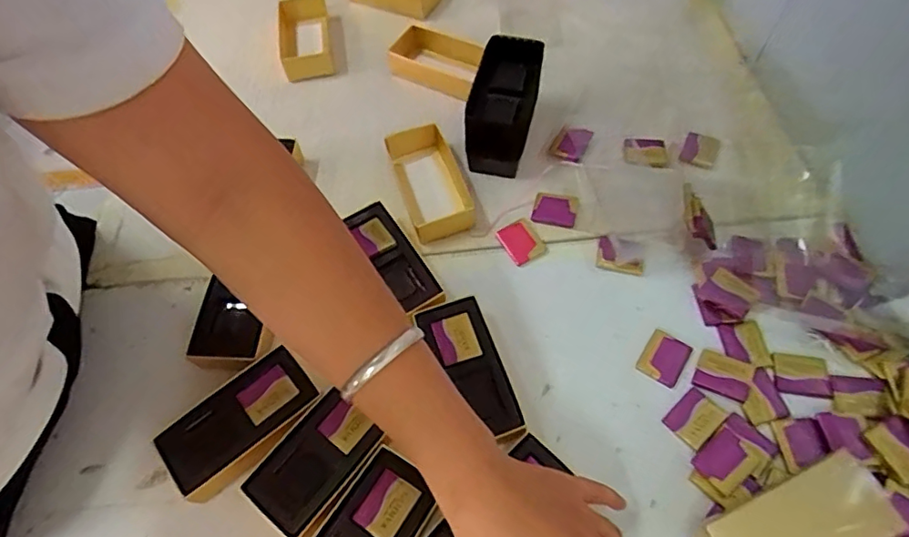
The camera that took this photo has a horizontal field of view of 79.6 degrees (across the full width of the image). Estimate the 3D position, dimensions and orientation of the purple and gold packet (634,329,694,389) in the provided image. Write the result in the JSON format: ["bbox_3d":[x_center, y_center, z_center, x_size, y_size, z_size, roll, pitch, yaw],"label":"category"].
[{"bbox_3d":[0.169,0.072,0.438,0.033,0.004,0.040,31,66,21],"label":"purple and gold packet"}]

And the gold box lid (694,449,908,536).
[{"bbox_3d":[0.221,0.169,0.353,0.113,0.034,0.054,-24,60,-9],"label":"gold box lid"}]

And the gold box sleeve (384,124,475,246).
[{"bbox_3d":[-0.023,-0.083,0.530,0.056,0.037,0.120,-18,59,-6],"label":"gold box sleeve"}]

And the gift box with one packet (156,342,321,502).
[{"bbox_3d":[-0.159,0.118,0.416,0.112,0.032,0.063,-39,64,-18],"label":"gift box with one packet"}]

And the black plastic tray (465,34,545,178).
[{"bbox_3d":[0.047,-0.158,0.531,0.060,0.047,0.131,10,74,10],"label":"black plastic tray"}]

